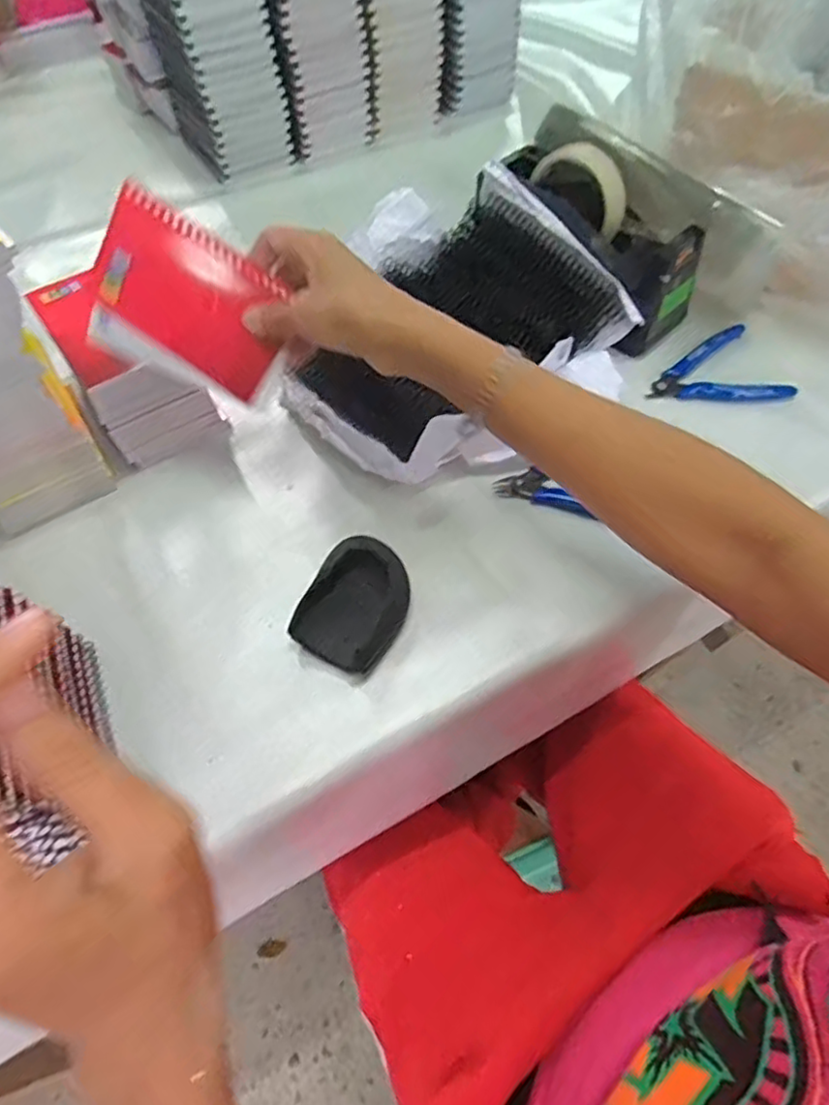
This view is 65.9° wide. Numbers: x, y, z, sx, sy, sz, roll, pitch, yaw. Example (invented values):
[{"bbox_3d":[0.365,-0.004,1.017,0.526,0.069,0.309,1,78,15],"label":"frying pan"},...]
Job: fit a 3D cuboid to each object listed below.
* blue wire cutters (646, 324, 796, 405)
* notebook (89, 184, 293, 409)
[{"bbox_3d":[0.253,-0.155,0.549,0.107,0.016,0.088,-12,59,-6],"label":"blue wire cutters"},{"bbox_3d":[-0.145,-0.160,0.410,0.128,0.098,0.012,24,24,-1],"label":"notebook"}]

